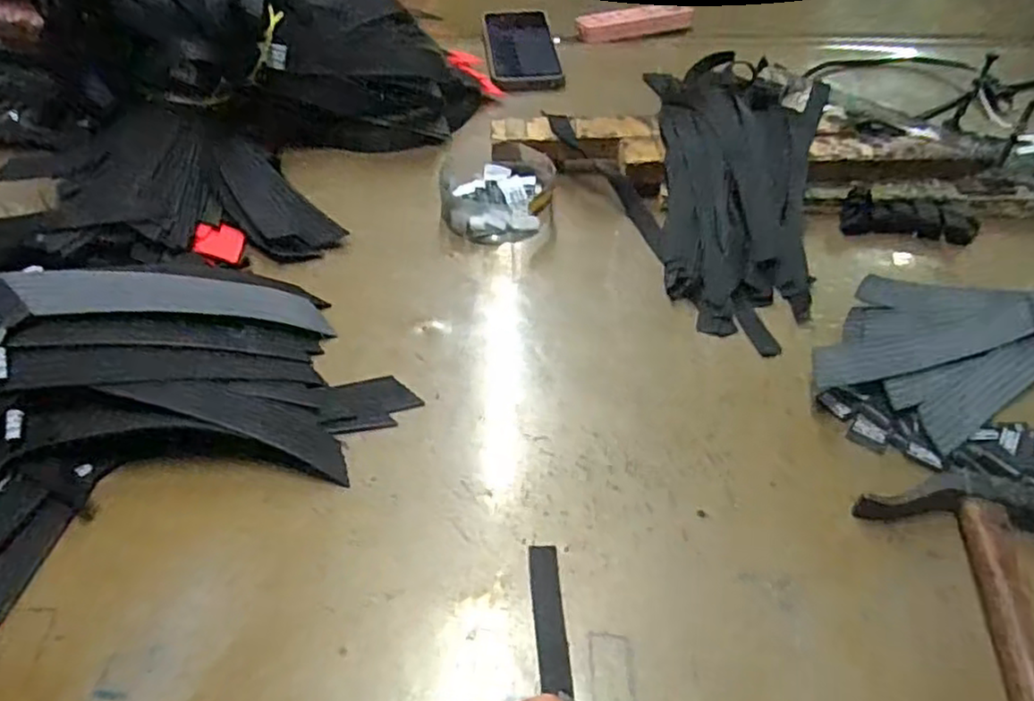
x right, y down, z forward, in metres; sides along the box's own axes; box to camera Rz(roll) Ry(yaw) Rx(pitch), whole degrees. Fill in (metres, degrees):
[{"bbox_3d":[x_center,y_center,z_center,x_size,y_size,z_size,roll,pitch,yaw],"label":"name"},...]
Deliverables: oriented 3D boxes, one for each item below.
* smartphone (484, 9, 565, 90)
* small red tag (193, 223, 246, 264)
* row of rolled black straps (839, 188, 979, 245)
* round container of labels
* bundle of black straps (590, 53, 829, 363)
[{"bbox_3d":[0.005,-0.352,0.795,0.080,0.012,0.167,-5,49,-2],"label":"smartphone"},{"bbox_3d":[-0.243,-0.089,0.561,0.037,0.004,0.043,6,45,-15],"label":"small red tag"},{"bbox_3d":[0.336,-0.115,0.591,0.109,0.023,0.035,6,50,7],"label":"row of rolled black straps"},{"bbox_3d":[-0.017,-0.143,0.604,0.096,0.039,0.098,-1,49,1],"label":"round container of labels"},{"bbox_3d":[0.172,-0.140,0.576,0.167,0.061,0.293,10,50,11],"label":"bundle of black straps"}]

